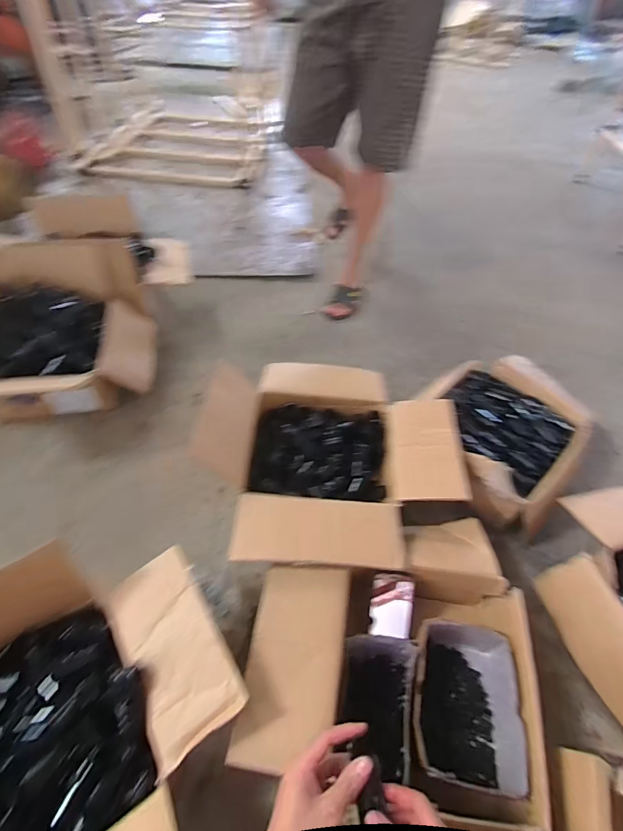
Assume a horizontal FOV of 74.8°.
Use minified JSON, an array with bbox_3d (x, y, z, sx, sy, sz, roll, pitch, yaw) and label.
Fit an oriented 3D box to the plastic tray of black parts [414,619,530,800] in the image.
[{"bbox_3d":[0.240,0.464,0.667,0.162,0.105,0.217,9,50,2],"label":"plastic tray of black parts"}]

